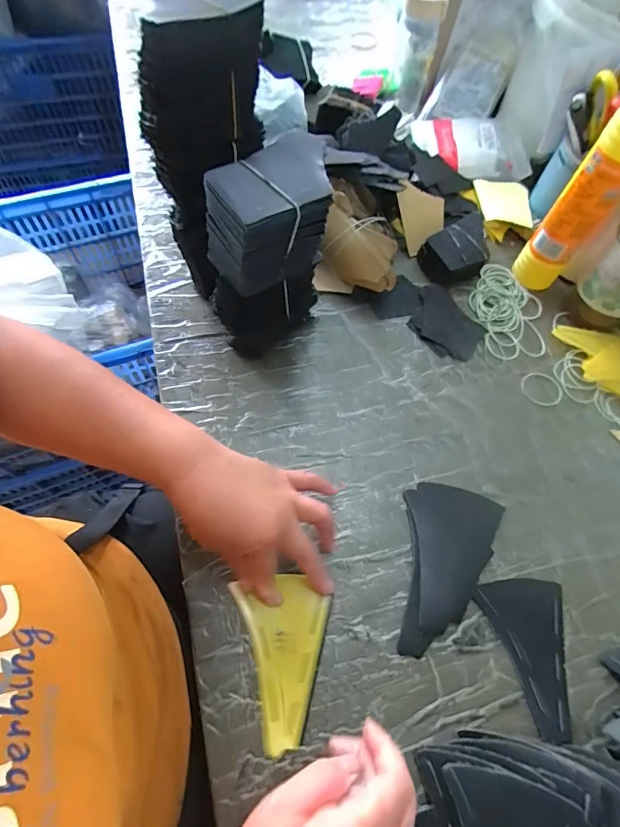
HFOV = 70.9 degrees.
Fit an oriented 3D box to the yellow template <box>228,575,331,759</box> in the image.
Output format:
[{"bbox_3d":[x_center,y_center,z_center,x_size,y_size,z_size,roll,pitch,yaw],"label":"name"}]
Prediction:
[{"bbox_3d":[-0.014,0.195,0.356,0.073,0.005,0.119,-13,63,-15],"label":"yellow template"}]

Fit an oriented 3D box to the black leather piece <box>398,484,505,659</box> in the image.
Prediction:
[{"bbox_3d":[0.118,0.139,0.403,0.086,0.004,0.156,24,64,9],"label":"black leather piece"}]

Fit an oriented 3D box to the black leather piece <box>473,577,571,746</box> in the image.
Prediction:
[{"bbox_3d":[0.183,0.204,0.376,0.075,0.005,0.120,12,63,3],"label":"black leather piece"}]

